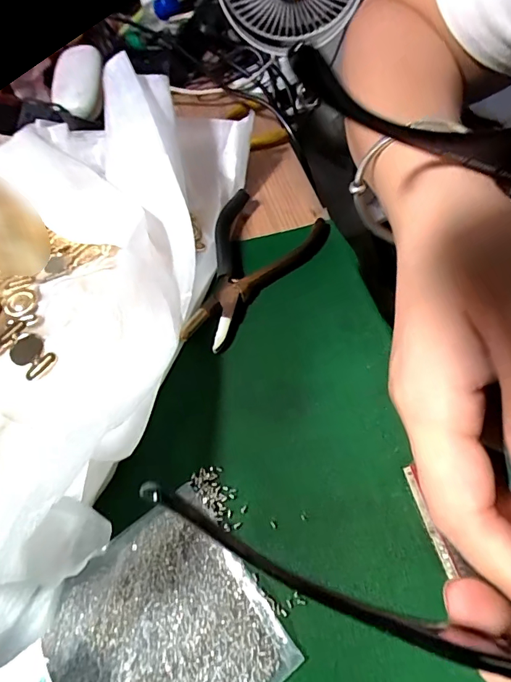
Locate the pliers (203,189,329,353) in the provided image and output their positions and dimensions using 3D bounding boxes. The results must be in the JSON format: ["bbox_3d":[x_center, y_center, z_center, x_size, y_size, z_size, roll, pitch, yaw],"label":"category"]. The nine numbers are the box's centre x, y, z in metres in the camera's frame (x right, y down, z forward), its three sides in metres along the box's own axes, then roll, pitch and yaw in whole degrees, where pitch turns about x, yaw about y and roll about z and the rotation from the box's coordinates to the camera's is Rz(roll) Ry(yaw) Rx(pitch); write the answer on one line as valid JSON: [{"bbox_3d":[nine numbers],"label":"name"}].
[{"bbox_3d":[-0.008,-0.055,0.312,0.082,0.015,0.138,19,57,21],"label":"pliers"}]

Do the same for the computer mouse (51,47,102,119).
[{"bbox_3d":[-0.195,-0.286,0.472,0.060,0.037,0.085,-16,52,-5],"label":"computer mouse"}]

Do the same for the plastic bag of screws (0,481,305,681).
[{"bbox_3d":[-0.052,0.128,0.181,0.110,0.021,0.088,-26,53,-28],"label":"plastic bag of screws"}]

